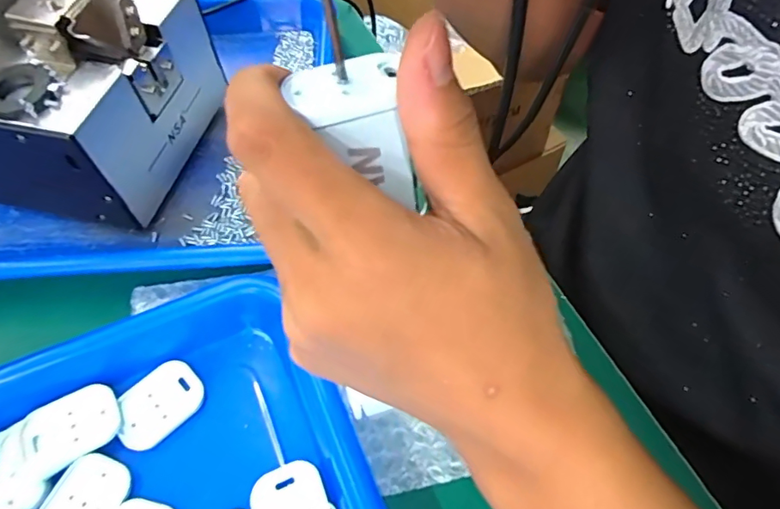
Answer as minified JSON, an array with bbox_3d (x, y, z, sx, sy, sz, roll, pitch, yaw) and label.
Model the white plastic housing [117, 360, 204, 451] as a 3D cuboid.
[{"bbox_3d":[-0.107,0.069,0.236,0.029,0.004,0.039,36,66,23],"label":"white plastic housing"}]

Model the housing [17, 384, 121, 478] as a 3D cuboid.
[{"bbox_3d":[-0.143,0.078,0.227,0.041,0.008,0.027,-28,60,-14],"label":"housing"}]

